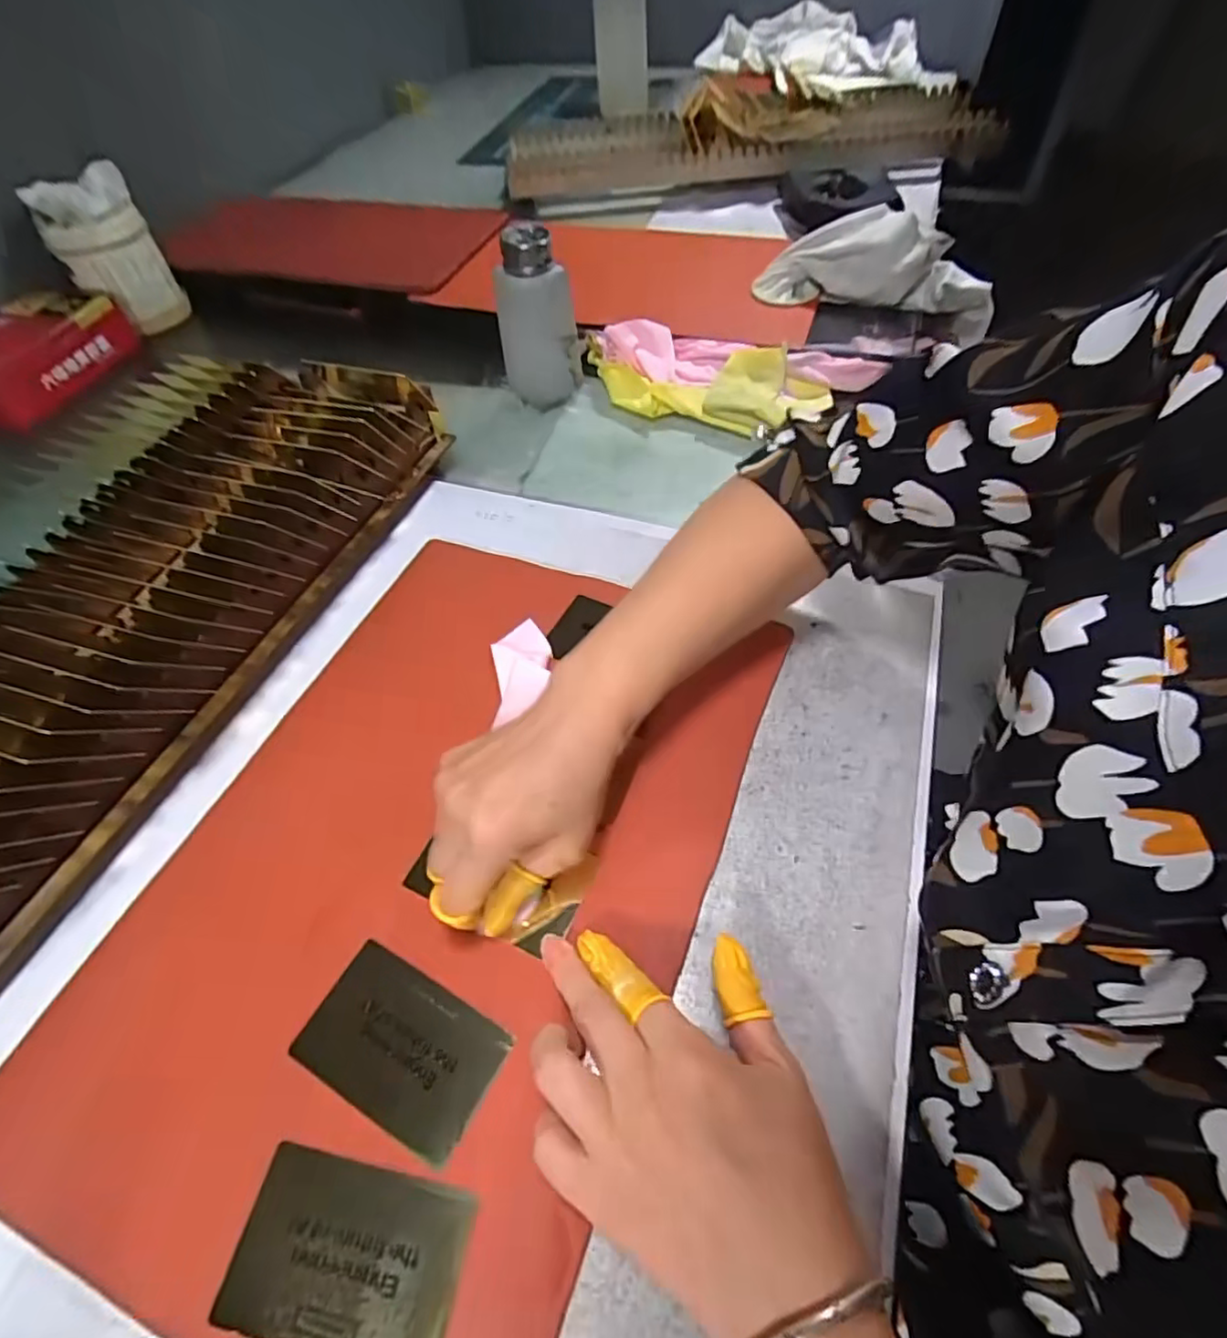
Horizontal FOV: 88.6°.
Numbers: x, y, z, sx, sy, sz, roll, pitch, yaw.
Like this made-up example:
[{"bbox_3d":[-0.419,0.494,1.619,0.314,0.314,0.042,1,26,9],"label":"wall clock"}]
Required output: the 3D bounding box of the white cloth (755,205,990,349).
[{"bbox_3d":[0.247,-0.348,0.572,0.225,0.105,0.050,1,54,4],"label":"white cloth"}]

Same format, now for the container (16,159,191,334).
[{"bbox_3d":[-0.534,-0.440,0.673,0.095,0.125,0.091,-33,59,-19],"label":"container"}]

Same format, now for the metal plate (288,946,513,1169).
[{"bbox_3d":[-0.091,0.159,0.268,0.084,0.004,0.051,23,59,19],"label":"metal plate"}]

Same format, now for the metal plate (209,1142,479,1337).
[{"bbox_3d":[-0.097,0.215,0.230,0.082,0.004,0.053,8,56,9],"label":"metal plate"}]

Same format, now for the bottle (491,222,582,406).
[{"bbox_3d":[-0.063,-0.290,0.525,0.056,0.129,0.050,-24,56,-14],"label":"bottle"}]

